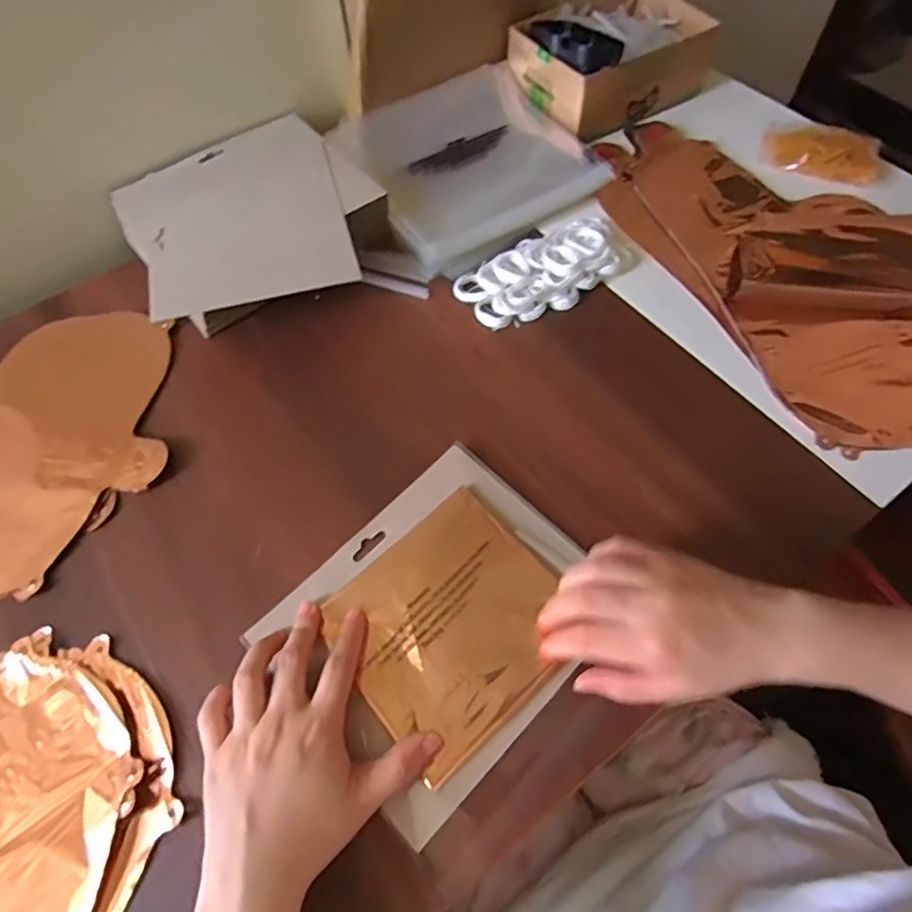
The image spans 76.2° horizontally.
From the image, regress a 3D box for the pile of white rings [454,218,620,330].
[{"bbox_3d":[0.078,-0.164,0.512,0.147,0.017,0.079,-33,63,-15],"label":"pile of white rings"}]

